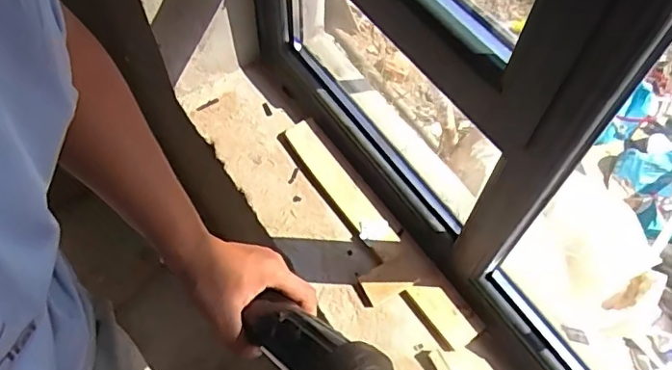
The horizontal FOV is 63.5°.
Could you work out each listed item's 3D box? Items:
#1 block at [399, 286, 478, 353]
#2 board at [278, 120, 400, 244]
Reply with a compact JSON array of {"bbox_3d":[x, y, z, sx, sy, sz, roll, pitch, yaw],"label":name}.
[{"bbox_3d":[0.178,0.226,0.945,0.062,0.013,0.131,-38,74,-7],"label":"block"},{"bbox_3d":[-0.001,-0.004,1.070,0.062,0.032,0.319,-31,65,-19],"label":"board"}]

